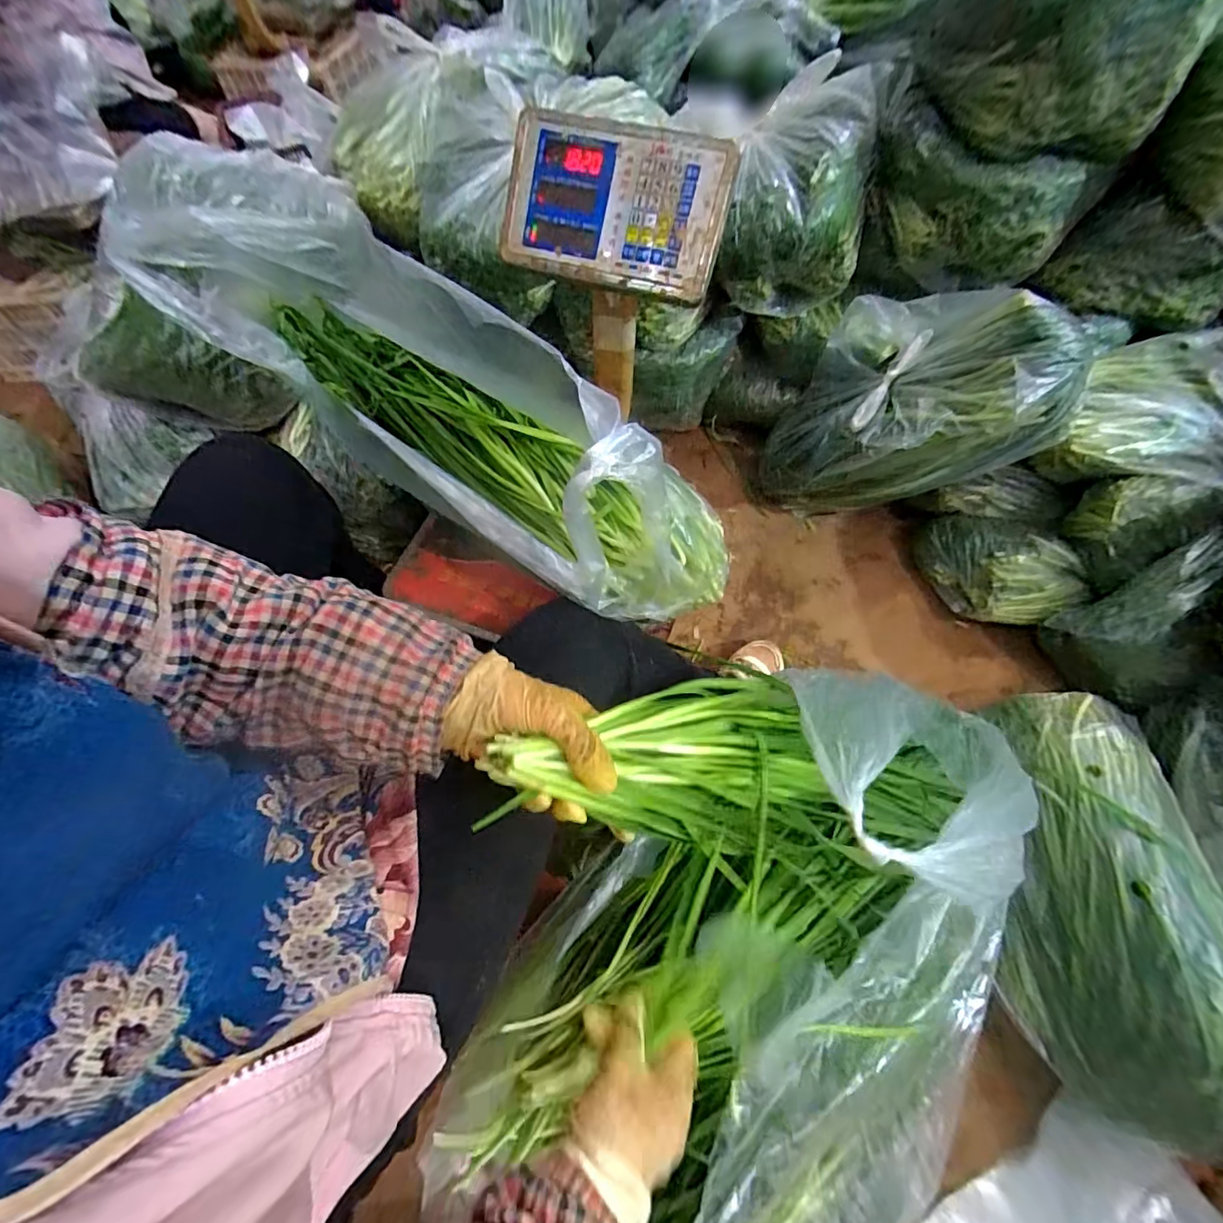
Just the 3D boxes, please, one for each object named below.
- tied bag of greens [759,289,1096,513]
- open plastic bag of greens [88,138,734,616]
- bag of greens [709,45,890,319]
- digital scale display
[{"bbox_3d":[0.444,-0.314,0.827,0.210,0.439,0.254,15,76,-33],"label":"tied bag of greens"},{"bbox_3d":[-0.136,-0.186,0.452,0.517,0.207,0.185,27,65,16],"label":"open plastic bag of greens"},{"bbox_3d":[0.278,-0.678,0.867,0.236,0.236,0.309,6,61,5],"label":"bag of greens"},{"bbox_3d":[-0.003,-0.440,0.571,0.252,0.155,0.039,21,28,13],"label":"digital scale display"}]

